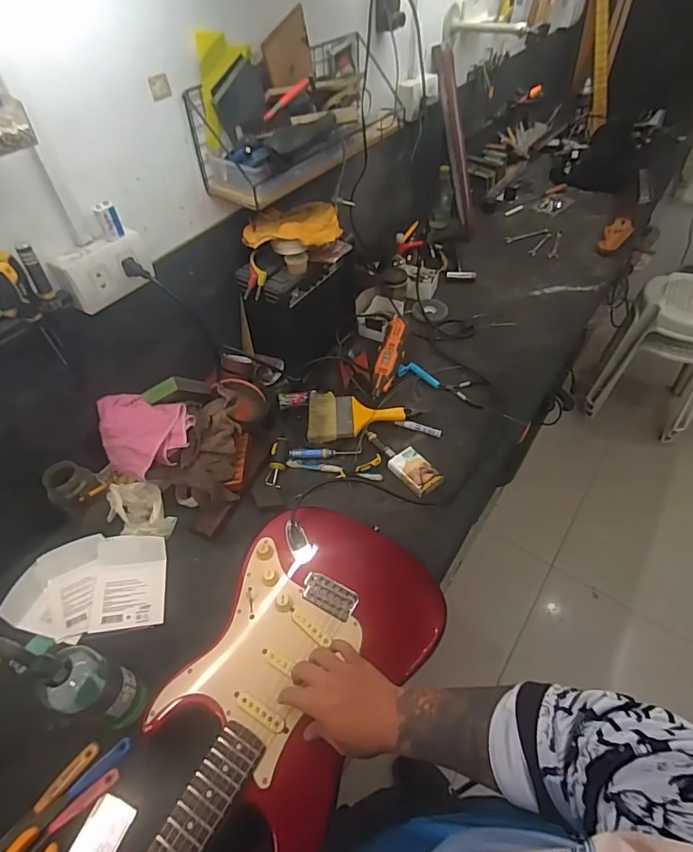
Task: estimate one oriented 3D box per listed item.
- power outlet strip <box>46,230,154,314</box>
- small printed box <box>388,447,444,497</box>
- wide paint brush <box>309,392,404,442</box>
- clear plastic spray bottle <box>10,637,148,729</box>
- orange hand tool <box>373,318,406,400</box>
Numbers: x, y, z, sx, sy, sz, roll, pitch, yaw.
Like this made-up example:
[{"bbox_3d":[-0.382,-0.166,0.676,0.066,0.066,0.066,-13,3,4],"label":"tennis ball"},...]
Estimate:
[{"bbox_3d":[-0.343,-0.222,0.661,0.040,0.078,0.125,33,60,27],"label":"power outlet strip"},{"bbox_3d":[0.126,0.084,0.838,0.062,0.025,0.093,-35,56,-22],"label":"small printed box"},{"bbox_3d":[0.019,-0.021,0.913,0.186,0.023,0.110,-3,51,3],"label":"wide paint brush"},{"bbox_3d":[-0.311,0.310,0.554,0.078,0.216,0.063,11,52,13],"label":"clear plastic spray bottle"},{"bbox_3d":[0.092,-0.158,0.994,0.042,0.028,0.214,9,52,12],"label":"orange hand tool"}]

